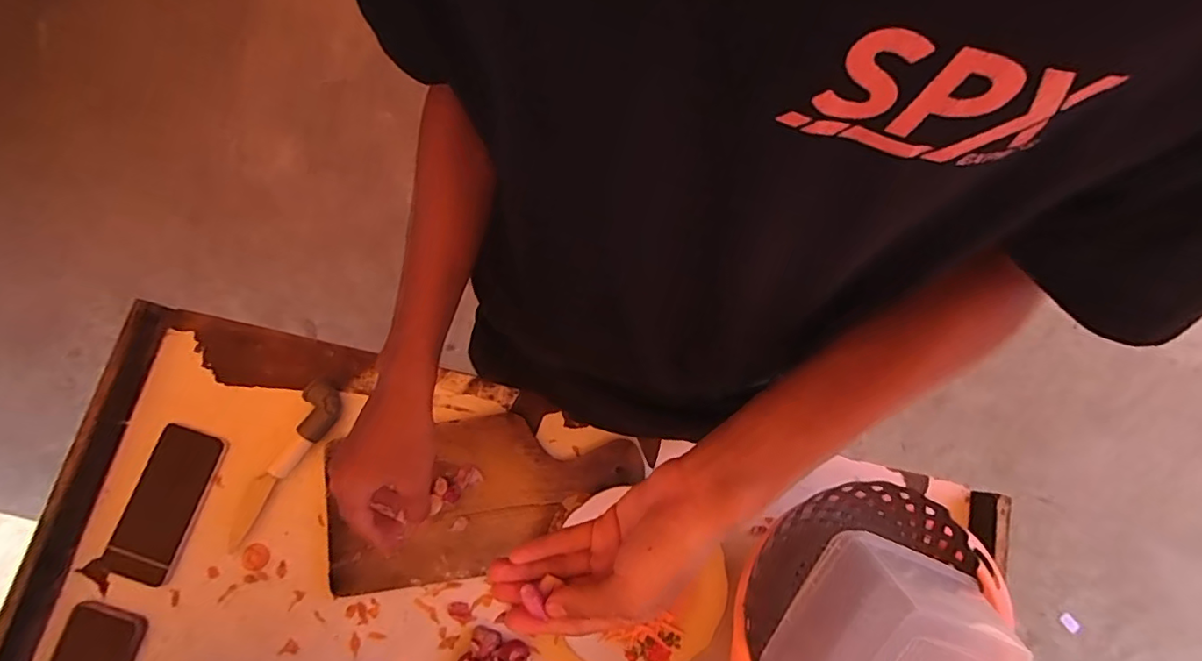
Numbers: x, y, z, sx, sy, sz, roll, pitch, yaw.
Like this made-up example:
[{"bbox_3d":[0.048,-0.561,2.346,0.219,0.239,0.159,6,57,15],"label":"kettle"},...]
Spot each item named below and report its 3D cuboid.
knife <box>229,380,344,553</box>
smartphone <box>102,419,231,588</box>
[{"bbox_3d":[-0.356,0.147,0.611,0.047,0.020,0.197,31,80,7],"label":"knife"},{"bbox_3d":[-0.484,0.192,0.614,0.081,0.004,0.165,17,78,4],"label":"smartphone"}]

